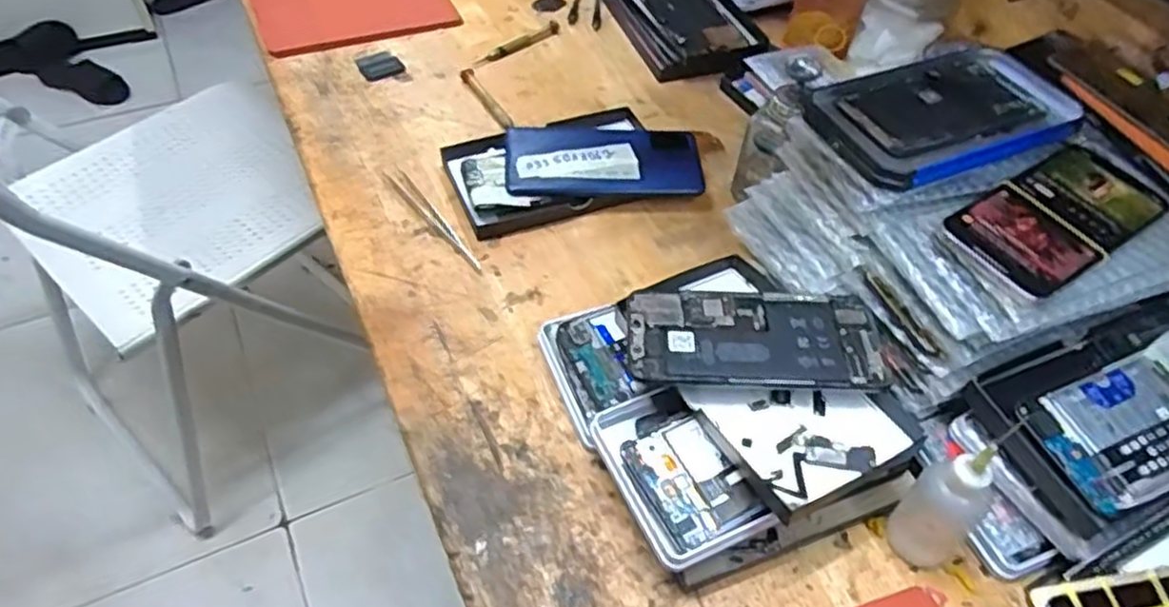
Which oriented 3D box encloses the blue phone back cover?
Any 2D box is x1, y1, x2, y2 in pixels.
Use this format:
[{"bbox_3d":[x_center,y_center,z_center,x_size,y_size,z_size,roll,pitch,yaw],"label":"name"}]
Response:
[{"bbox_3d":[0.016,-0.119,0.620,0.162,0.011,0.069,-2,64,-6],"label":"blue phone back cover"}]

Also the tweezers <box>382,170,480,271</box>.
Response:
[{"bbox_3d":[-0.120,-0.069,0.595,0.015,0.005,0.128,-31,59,-25],"label":"tweezers"}]

